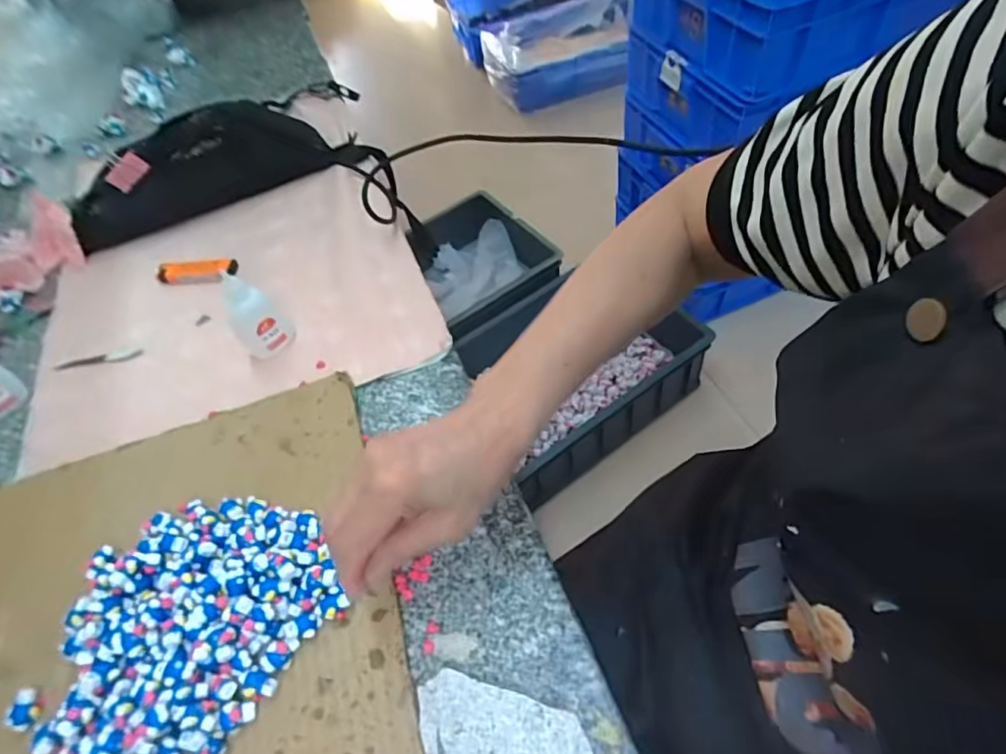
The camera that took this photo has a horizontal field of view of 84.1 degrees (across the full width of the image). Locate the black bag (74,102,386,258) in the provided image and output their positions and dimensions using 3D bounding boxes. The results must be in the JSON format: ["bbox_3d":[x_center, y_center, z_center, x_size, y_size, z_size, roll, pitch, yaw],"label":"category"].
[{"bbox_3d":[-0.322,-0.243,0.628,0.329,0.084,0.088,-29,56,-14],"label":"black bag"}]

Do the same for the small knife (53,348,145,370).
[{"bbox_3d":[-0.379,-0.018,0.522,0.081,0.004,0.014,-8,54,3],"label":"small knife"}]

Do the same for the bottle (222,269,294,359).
[{"bbox_3d":[-0.212,-0.051,0.477,0.029,0.073,0.037,22,61,22],"label":"bottle"}]

